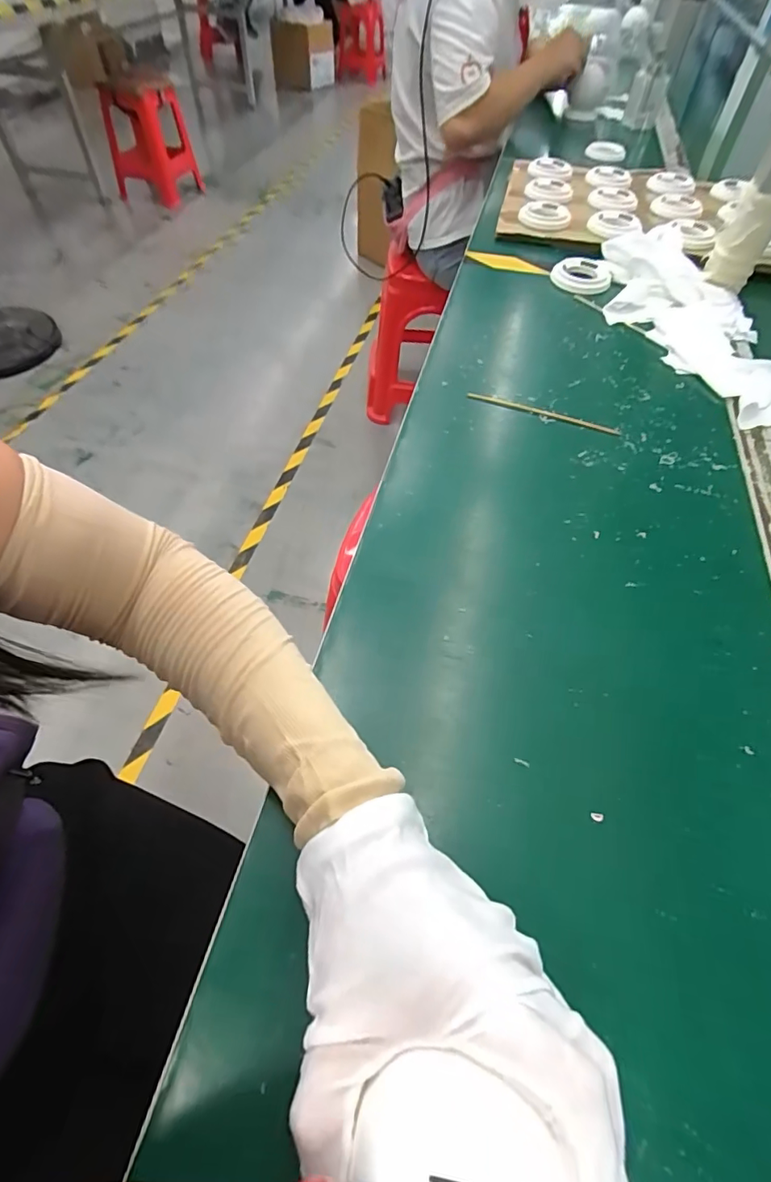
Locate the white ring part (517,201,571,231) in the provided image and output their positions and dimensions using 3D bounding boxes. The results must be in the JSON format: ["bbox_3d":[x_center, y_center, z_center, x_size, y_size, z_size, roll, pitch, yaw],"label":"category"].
[{"bbox_3d":[0.232,-0.550,0.732,0.070,0.018,0.070,1,54,-2],"label":"white ring part"}]

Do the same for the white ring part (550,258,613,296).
[{"bbox_3d":[0.255,-0.411,0.650,0.074,0.011,0.083,15,55,9],"label":"white ring part"}]

